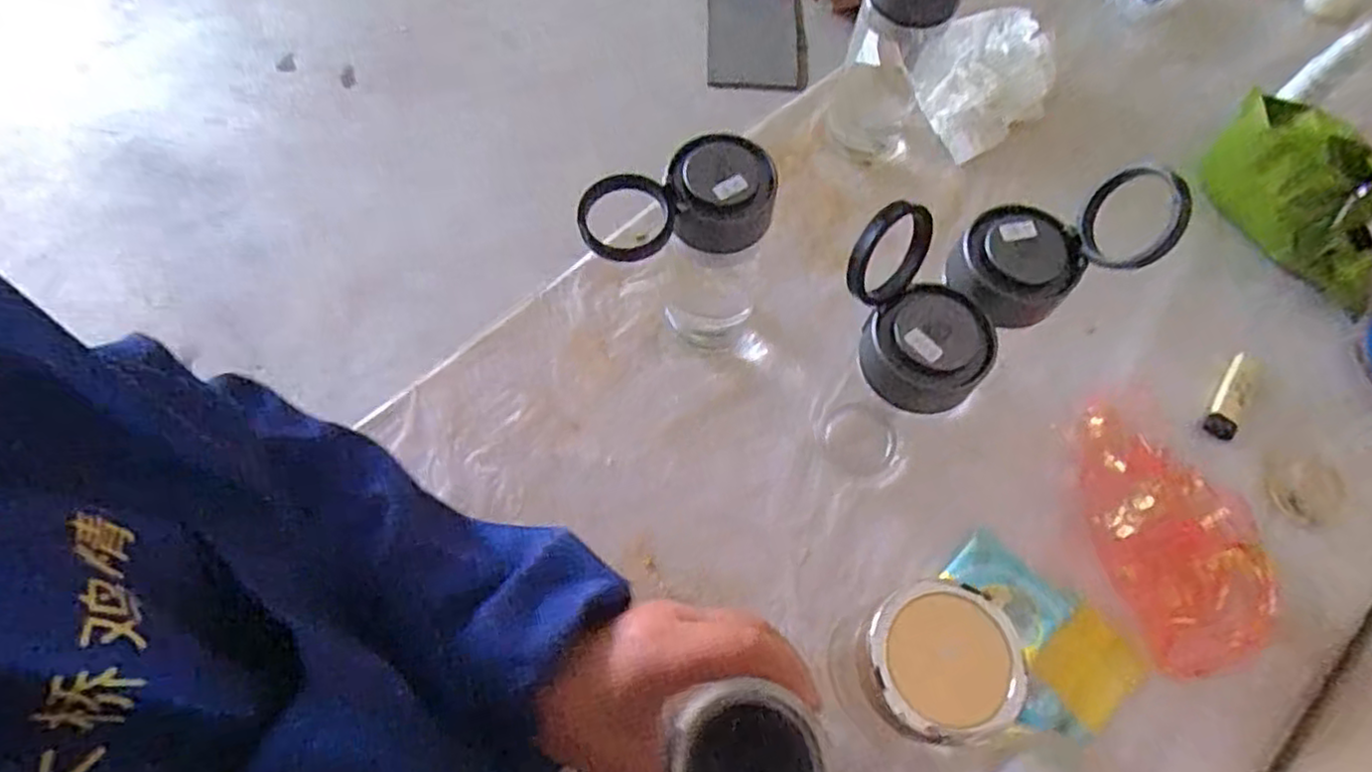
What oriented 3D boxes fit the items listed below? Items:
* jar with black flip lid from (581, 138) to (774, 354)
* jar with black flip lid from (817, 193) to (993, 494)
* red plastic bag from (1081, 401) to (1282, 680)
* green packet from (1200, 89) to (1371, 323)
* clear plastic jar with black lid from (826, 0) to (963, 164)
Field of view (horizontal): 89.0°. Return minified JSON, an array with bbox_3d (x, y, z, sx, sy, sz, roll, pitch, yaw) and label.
[{"bbox_3d":[-0.004,-0.089,0.496,0.127,0.182,0.076,-21,69,-9],"label":"jar with black flip lid"},{"bbox_3d":[0.132,-0.010,0.438,0.068,0.221,0.095,-34,71,-14],"label":"jar with black flip lid"},{"bbox_3d":[0.345,0.095,0.487,0.106,0.044,0.189,-11,67,-5],"label":"red plastic bag"},{"bbox_3d":[0.520,-0.157,0.578,0.056,0.084,0.185,-32,71,-13],"label":"green packet"},{"bbox_3d":[0.169,-0.271,0.568,0.071,0.191,0.074,42,73,16],"label":"clear plastic jar with black lid"}]

